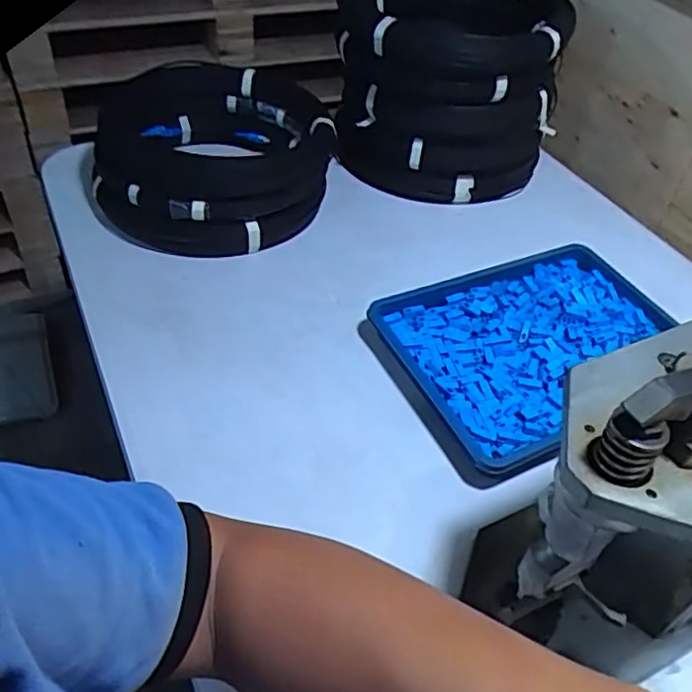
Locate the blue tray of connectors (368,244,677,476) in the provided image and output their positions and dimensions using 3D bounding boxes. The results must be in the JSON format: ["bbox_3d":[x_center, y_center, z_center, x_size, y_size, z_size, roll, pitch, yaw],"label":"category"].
[{"bbox_3d":[0.220,-0.005,0.713,0.322,0.034,0.229,-18,49,-22],"label":"blue tray of connectors"}]

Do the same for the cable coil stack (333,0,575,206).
[{"bbox_3d":[0.148,-0.372,0.931,0.288,0.251,0.264,14,45,8],"label":"cable coil stack"}]

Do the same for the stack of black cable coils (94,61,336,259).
[{"bbox_3d":[-0.165,-0.242,0.856,0.280,0.128,0.270,3,45,-2],"label":"stack of black cable coils"}]

